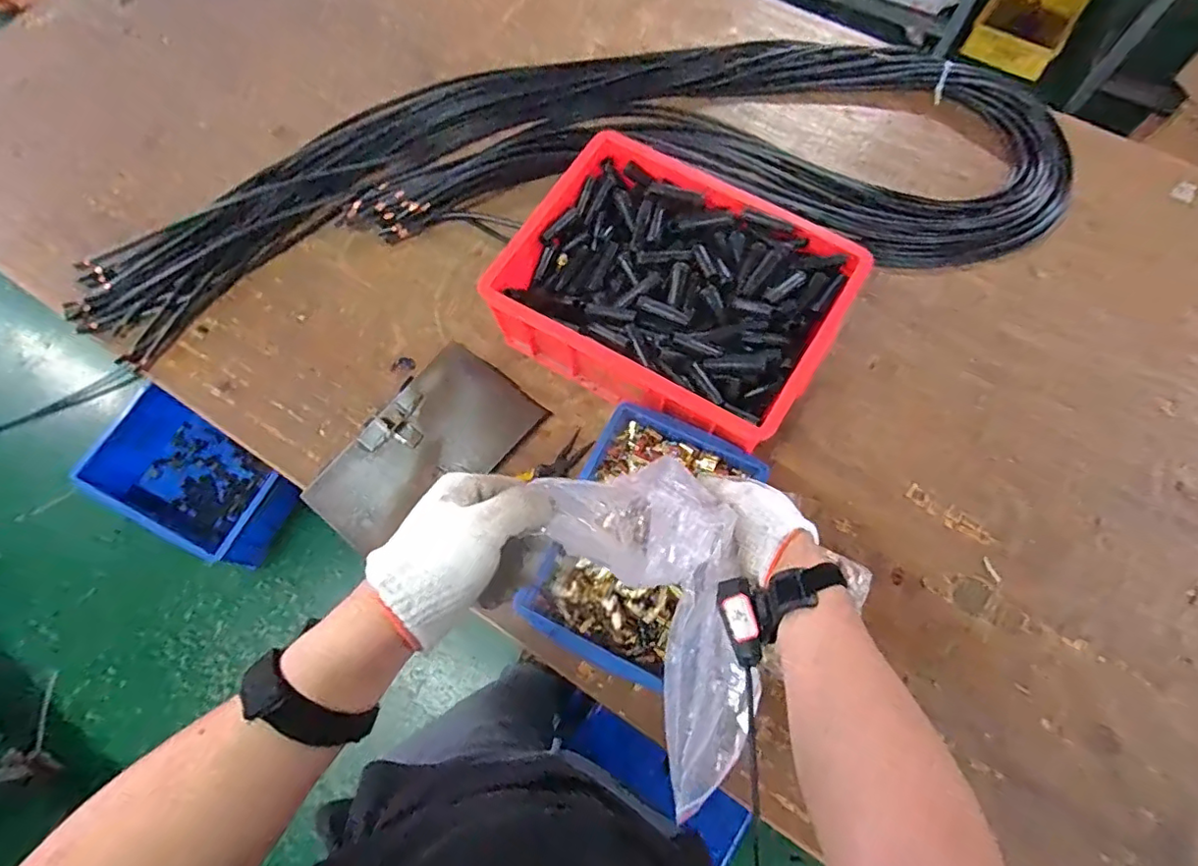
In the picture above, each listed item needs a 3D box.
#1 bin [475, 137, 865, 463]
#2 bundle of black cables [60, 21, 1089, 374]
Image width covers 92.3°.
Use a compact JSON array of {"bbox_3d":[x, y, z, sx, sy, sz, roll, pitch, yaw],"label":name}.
[{"bbox_3d":[0.099,-0.179,0.803,0.411,0.156,0.322,32,74,12],"label":"bin"},{"bbox_3d":[-0.042,-0.444,0.960,1.579,0.031,0.534,-7,71,-1],"label":"bundle of black cables"}]

